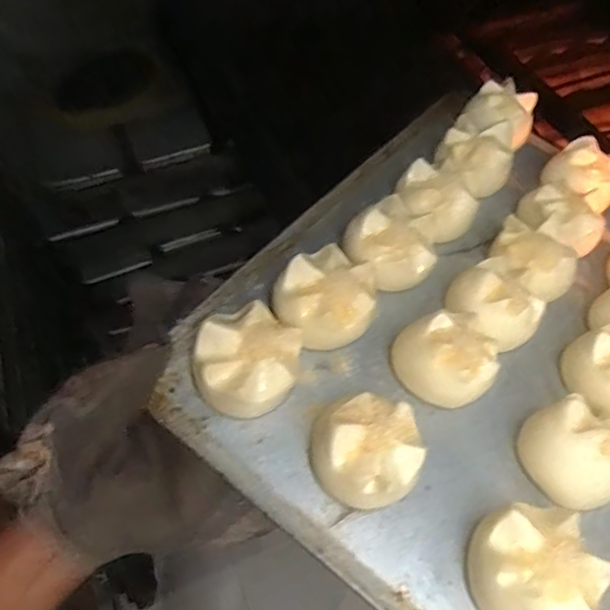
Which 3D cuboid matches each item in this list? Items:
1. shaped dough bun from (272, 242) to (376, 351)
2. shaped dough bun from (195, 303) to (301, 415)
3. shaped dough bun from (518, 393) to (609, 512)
[{"bbox_3d":[0.014,-0.004,0.395,0.063,0.041,0.066,13,49,6],"label":"shaped dough bun"},{"bbox_3d":[-0.035,0.034,0.366,0.060,0.037,0.060,3,49,-3],"label":"shaped dough bun"},{"bbox_3d":[0.171,0.087,0.363,0.064,0.039,0.059,3,49,-3],"label":"shaped dough bun"}]

